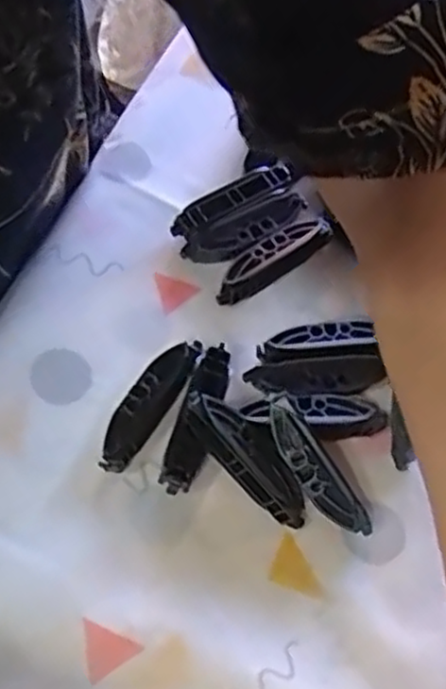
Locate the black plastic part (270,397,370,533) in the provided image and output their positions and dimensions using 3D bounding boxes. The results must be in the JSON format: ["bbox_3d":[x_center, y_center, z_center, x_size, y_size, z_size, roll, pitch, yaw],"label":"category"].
[{"bbox_3d":[0.045,0.062,0.352,0.018,0.014,0.080,-35,91,-19],"label":"black plastic part"}]

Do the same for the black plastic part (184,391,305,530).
[{"bbox_3d":[0.014,0.055,0.354,0.025,0.020,0.082,-44,97,-22],"label":"black plastic part"}]

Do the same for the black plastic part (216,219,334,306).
[{"bbox_3d":[0.028,-0.050,0.418,0.081,0.021,0.021,-35,72,-19],"label":"black plastic part"}]

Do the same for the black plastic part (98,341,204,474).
[{"bbox_3d":[-0.038,0.030,0.372,0.022,0.017,0.080,32,66,11],"label":"black plastic part"}]

